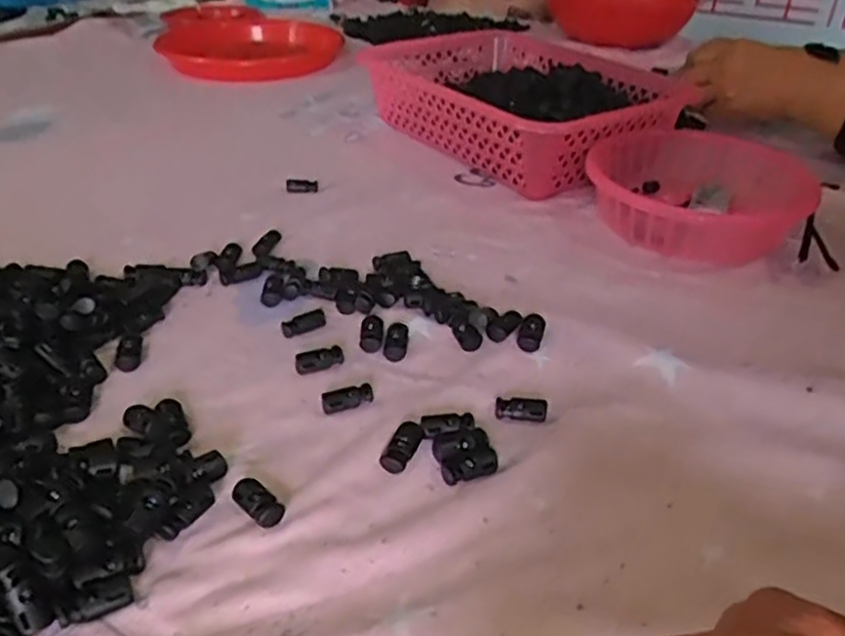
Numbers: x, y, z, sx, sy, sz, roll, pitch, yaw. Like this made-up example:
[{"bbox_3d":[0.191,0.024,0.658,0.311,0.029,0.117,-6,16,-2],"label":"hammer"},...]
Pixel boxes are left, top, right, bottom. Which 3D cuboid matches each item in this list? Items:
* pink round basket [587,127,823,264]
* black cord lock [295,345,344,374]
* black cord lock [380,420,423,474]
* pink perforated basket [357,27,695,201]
[{"bbox_3d":[0.218,-0.097,0.575,0.158,0.059,0.160,2,35,-2],"label":"pink round basket"},{"bbox_3d":[-0.060,0.024,0.413,0.029,0.007,0.014,-12,38,-21],"label":"black cord lock"},{"bbox_3d":[-0.009,0.064,0.350,0.014,0.011,0.030,18,37,20],"label":"black cord lock"},{"bbox_3d":[0.097,-0.215,0.717,0.224,0.081,0.294,-22,42,-32],"label":"pink perforated basket"}]

